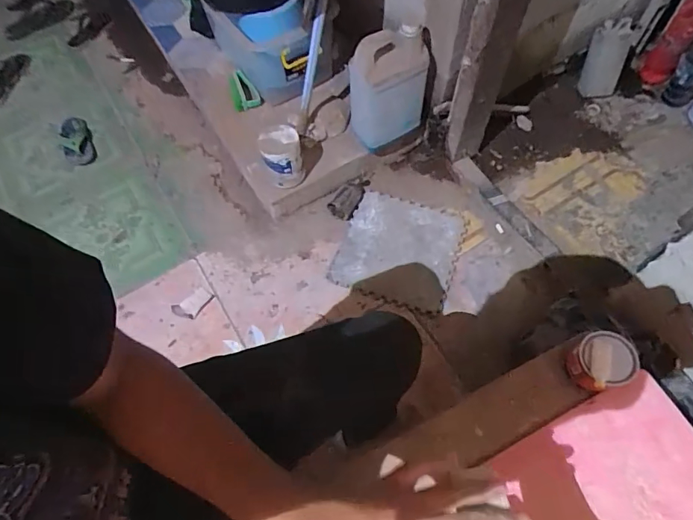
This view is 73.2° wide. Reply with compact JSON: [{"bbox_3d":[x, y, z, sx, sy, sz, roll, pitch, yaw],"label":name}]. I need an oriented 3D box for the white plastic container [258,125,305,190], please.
[{"bbox_3d":[-0.161,-0.255,1.180,0.097,0.147,0.100,-12,64,-3],"label":"white plastic container"}]

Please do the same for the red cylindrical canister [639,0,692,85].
[{"bbox_3d":[0.954,-0.640,1.347,0.092,0.299,0.076,33,70,17],"label":"red cylindrical canister"}]

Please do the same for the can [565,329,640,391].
[{"bbox_3d":[0.355,0.142,0.652,0.079,0.079,0.072,-1,63,2],"label":"can"}]

